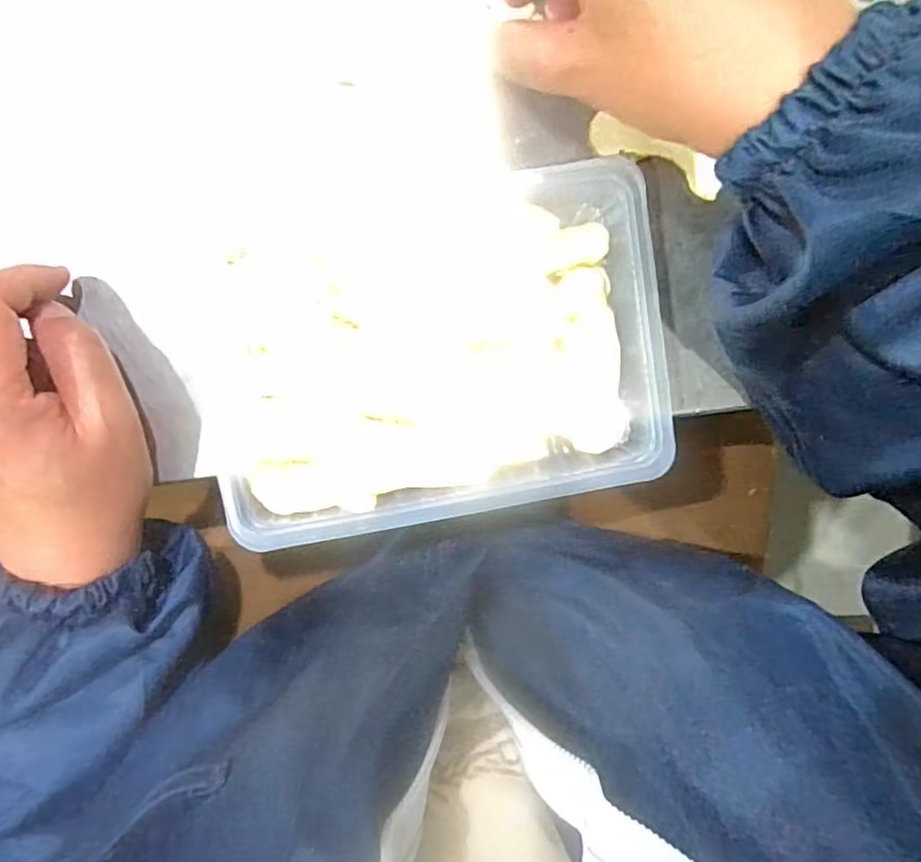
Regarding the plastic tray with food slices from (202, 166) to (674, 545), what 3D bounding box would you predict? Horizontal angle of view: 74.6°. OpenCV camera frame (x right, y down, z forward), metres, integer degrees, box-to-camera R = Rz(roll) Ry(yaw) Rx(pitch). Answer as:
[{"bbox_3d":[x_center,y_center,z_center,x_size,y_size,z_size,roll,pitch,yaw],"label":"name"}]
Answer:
[{"bbox_3d":[-0.009,-0.035,0.284,0.213,0.031,0.156,-8,96,-4],"label":"plastic tray with food slices"}]

